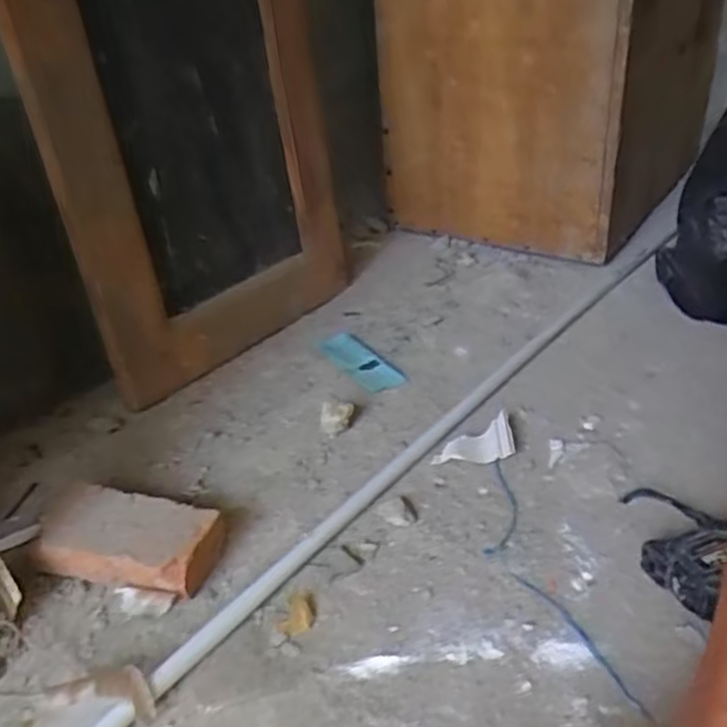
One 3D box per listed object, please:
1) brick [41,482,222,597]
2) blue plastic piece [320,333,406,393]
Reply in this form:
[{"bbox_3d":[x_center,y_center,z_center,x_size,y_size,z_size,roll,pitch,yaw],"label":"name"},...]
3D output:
[{"bbox_3d":[-0.219,0.160,0.685,0.172,0.048,0.080,8,35,16],"label":"brick"},{"bbox_3d":[-0.006,-0.005,0.965,0.059,0.006,0.152,-14,30,-23],"label":"blue plastic piece"}]

